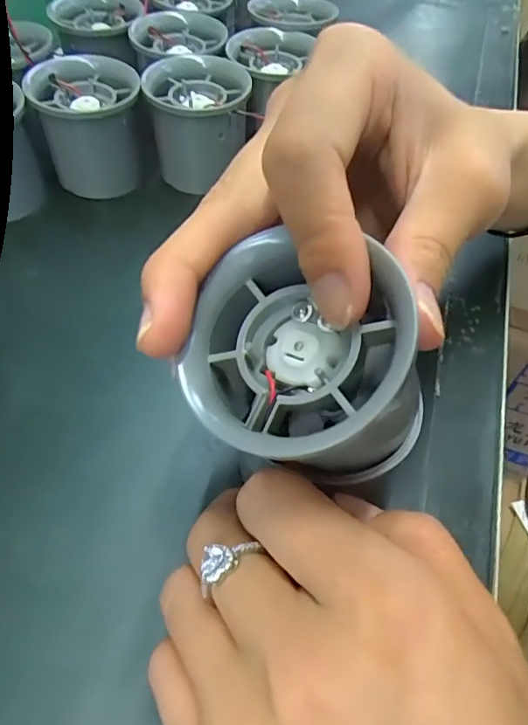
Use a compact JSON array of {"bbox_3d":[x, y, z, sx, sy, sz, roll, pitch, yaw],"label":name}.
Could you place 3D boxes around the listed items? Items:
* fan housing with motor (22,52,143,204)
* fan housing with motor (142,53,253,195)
[{"bbox_3d":[-0.090,-0.124,0.273,0.052,0.050,0.053,-13,57,-10],"label":"fan housing with motor"},{"bbox_3d":[-0.034,-0.130,0.279,0.053,0.054,0.056,-2,56,-3],"label":"fan housing with motor"}]

